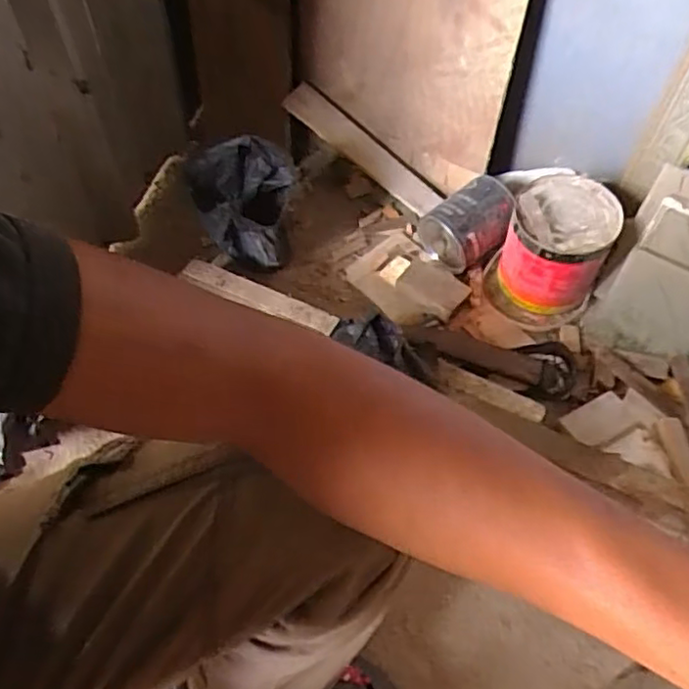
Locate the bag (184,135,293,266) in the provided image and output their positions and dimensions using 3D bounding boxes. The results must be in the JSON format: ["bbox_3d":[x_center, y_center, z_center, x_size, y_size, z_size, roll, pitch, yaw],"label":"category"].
[{"bbox_3d":[-0.145,-0.195,0.915,0.147,0.134,0.130,-4,58,-4],"label":"bag"}]

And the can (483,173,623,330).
[{"bbox_3d":[0.323,-0.141,0.992,0.157,0.158,0.182,30,62,17],"label":"can"}]

